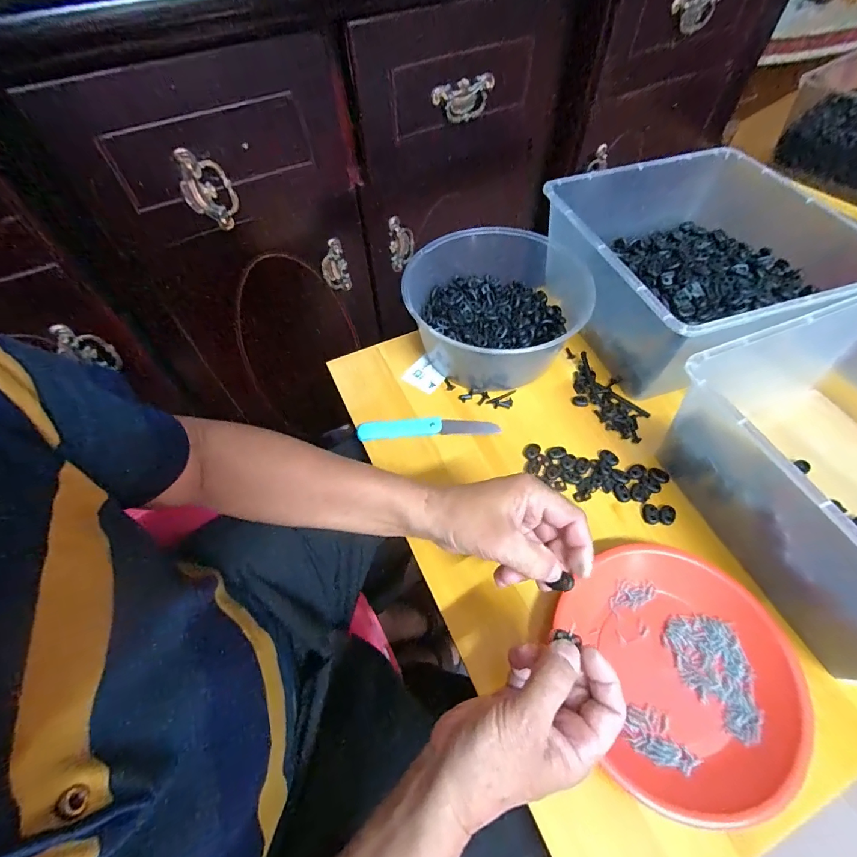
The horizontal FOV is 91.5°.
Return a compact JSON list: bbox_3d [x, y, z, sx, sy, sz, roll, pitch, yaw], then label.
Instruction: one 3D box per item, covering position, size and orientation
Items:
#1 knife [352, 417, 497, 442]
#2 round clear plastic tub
[{"bbox_3d":[0.000,-0.001,0.501,0.167,0.014,0.022,-4,57,-1],"label":"knife"},{"bbox_3d":[0.099,-0.168,0.555,0.234,0.093,0.215,0,57,1],"label":"round clear plastic tub"}]

